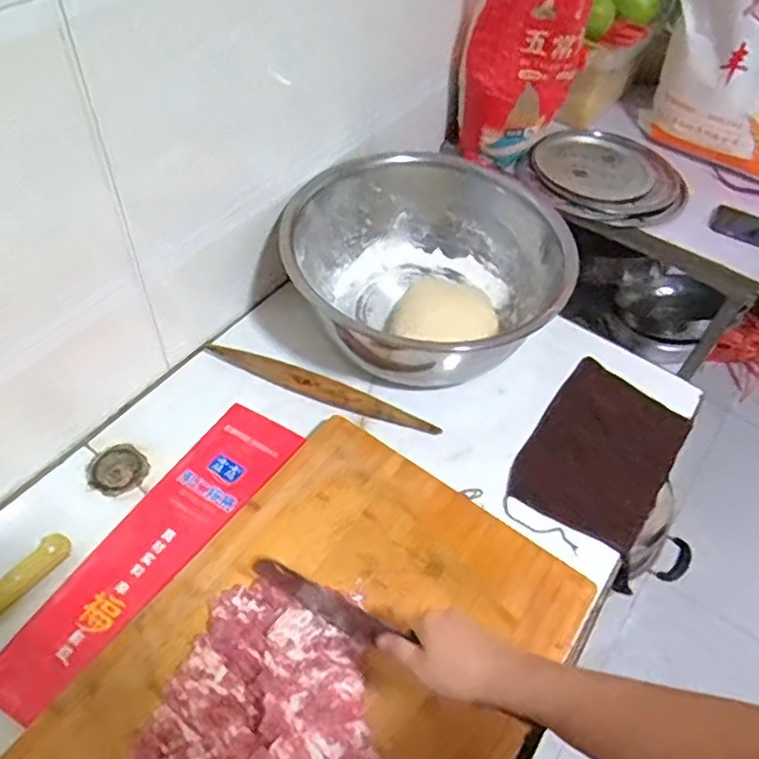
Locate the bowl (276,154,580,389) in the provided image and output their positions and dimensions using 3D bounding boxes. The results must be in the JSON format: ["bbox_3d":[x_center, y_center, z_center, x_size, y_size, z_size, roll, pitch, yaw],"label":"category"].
[{"bbox_3d":[0.067,-0.144,0.925,0.378,0.161,0.352,3,51,-3],"label":"bowl"}]

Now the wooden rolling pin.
[{"bbox_3d":[-0.080,0.014,0.870,0.326,0.028,0.033,21,52,12],"label":"wooden rolling pin"}]

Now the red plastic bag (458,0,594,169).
[{"bbox_3d":[0.247,-0.584,1.096,0.196,0.366,0.177,13,51,5],"label":"red plastic bag"}]

